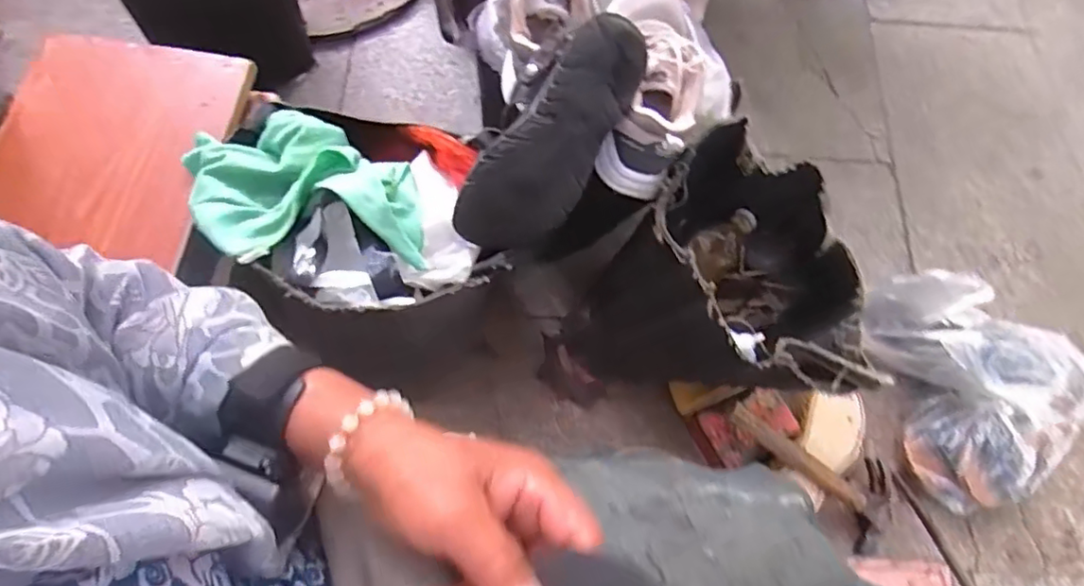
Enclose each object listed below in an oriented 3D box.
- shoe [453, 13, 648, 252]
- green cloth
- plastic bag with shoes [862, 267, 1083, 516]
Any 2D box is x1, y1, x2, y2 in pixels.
[{"bbox_3d":[0.008,-0.155,0.601,0.098,0.070,0.249,31,102,-21],"label":"shoe"},{"bbox_3d":[-0.248,-0.118,0.607,0.253,0.053,0.178,0,70,-2],"label":"green cloth"},{"bbox_3d":[0.554,0.094,0.711,0.220,0.223,0.281,-23,73,-10],"label":"plastic bag with shoes"}]

